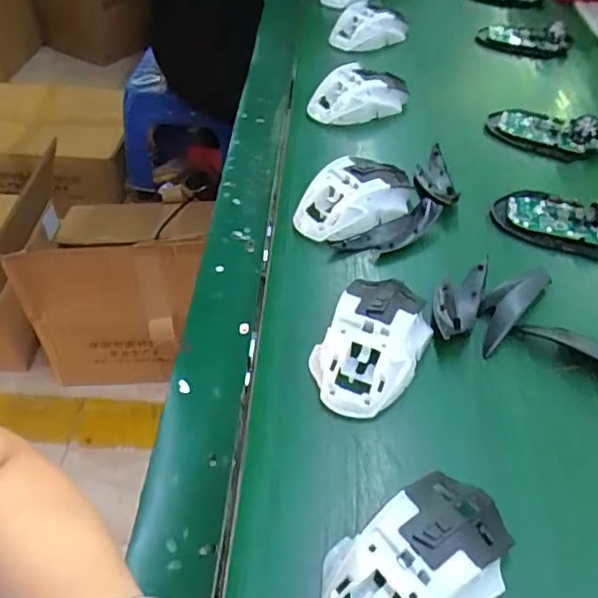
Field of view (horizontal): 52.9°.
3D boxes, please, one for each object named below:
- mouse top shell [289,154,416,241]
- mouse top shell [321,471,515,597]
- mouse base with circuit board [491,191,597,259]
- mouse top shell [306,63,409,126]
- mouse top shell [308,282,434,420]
[{"bbox_3d":[0.048,-0.090,0.517,0.113,0.035,0.064,-24,51,-21],"label":"mouse top shell"},{"bbox_3d":[0.060,0.138,0.304,0.112,0.035,0.061,-30,54,-26],"label":"mouse top shell"},{"bbox_3d":[0.225,-0.066,0.515,0.112,0.029,0.059,23,51,20],"label":"mouse base with circuit board"},{"bbox_3d":[0.062,-0.215,0.629,0.108,0.039,0.059,-21,51,-20],"label":"mouse top shell"},{"bbox_3d":[0.052,0.025,0.410,0.068,0.035,0.117,24,51,21],"label":"mouse top shell"}]

